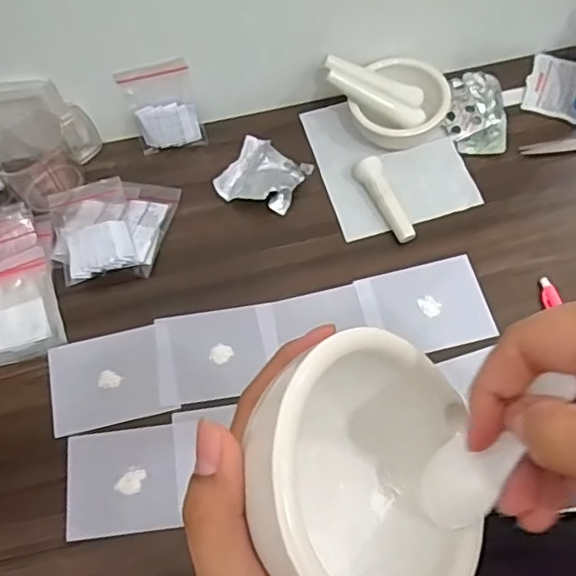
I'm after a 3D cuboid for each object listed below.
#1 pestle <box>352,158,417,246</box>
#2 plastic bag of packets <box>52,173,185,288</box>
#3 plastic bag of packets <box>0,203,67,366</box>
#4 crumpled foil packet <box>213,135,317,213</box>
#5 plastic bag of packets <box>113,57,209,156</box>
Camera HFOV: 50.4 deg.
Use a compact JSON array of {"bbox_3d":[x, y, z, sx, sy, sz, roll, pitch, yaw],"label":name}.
[{"bbox_3d":[0.096,-0.087,0.593,0.024,0.024,0.093,-25,66,-9],"label":"pestle"},{"bbox_3d":[-0.168,-0.058,0.591,0.120,0.032,0.103,-11,65,-2],"label":"plastic bag of packets"},{"bbox_3d":[-0.267,-0.007,0.582,0.079,0.021,0.155,-18,65,-5],"label":"plastic bag of packets"},{"bbox_3d":[-0.023,-0.114,0.616,0.079,0.023,0.076,25,69,14],"label":"crumpled foil packet"},{"bbox_3d":[-0.126,-0.181,0.621,0.068,0.091,0.015,-10,37,1],"label":"plastic bag of packets"}]

